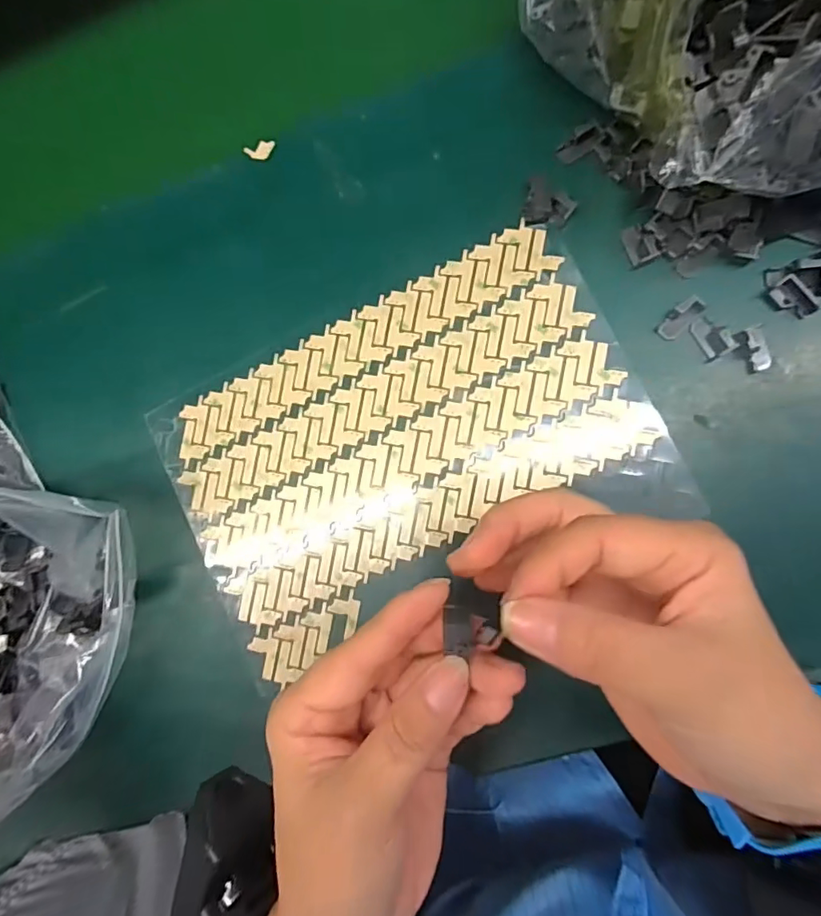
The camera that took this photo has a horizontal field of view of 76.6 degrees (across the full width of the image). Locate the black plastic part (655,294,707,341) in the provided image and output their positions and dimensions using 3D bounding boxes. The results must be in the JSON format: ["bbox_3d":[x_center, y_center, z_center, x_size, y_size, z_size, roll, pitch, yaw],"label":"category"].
[{"bbox_3d":[0.131,-0.068,0.251,0.011,0.009,0.022,44,95,8],"label":"black plastic part"}]

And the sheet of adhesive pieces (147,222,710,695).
[{"bbox_3d":[-0.005,-0.003,0.274,0.243,0.004,0.159,-26,84,7],"label":"sheet of adhesive pieces"}]

